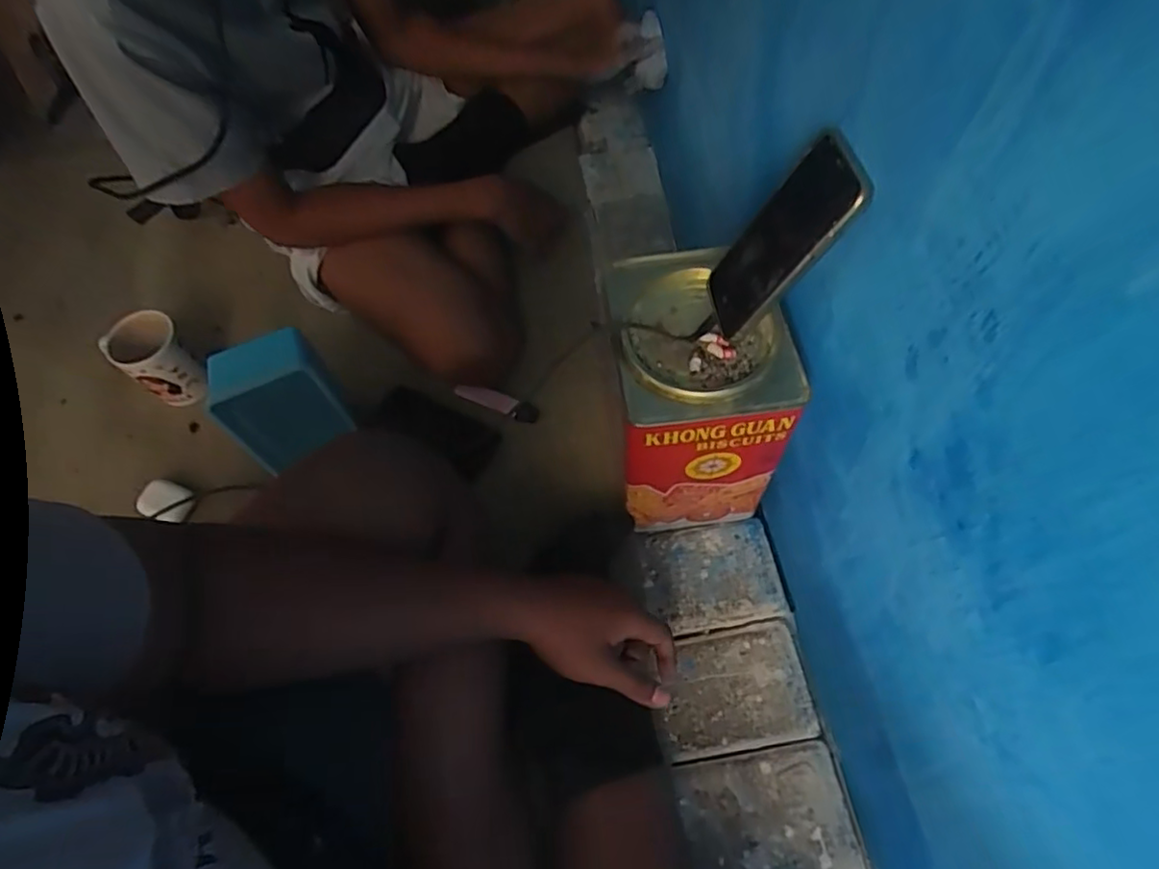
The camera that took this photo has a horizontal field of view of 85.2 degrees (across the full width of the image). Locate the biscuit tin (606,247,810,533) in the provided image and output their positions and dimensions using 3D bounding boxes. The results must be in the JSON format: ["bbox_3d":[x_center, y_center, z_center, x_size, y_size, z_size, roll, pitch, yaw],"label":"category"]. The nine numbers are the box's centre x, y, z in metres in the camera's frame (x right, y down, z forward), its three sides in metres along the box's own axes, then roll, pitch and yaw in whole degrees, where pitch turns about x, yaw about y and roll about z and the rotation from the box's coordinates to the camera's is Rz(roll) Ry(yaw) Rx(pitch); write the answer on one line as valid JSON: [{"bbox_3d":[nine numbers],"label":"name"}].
[{"bbox_3d":[0.104,-0.030,0.613,0.136,0.235,0.169,-6,61,0],"label":"biscuit tin"}]

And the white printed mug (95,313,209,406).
[{"bbox_3d":[-0.519,-0.087,0.787,0.082,0.103,0.092,-40,66,-17],"label":"white printed mug"}]

